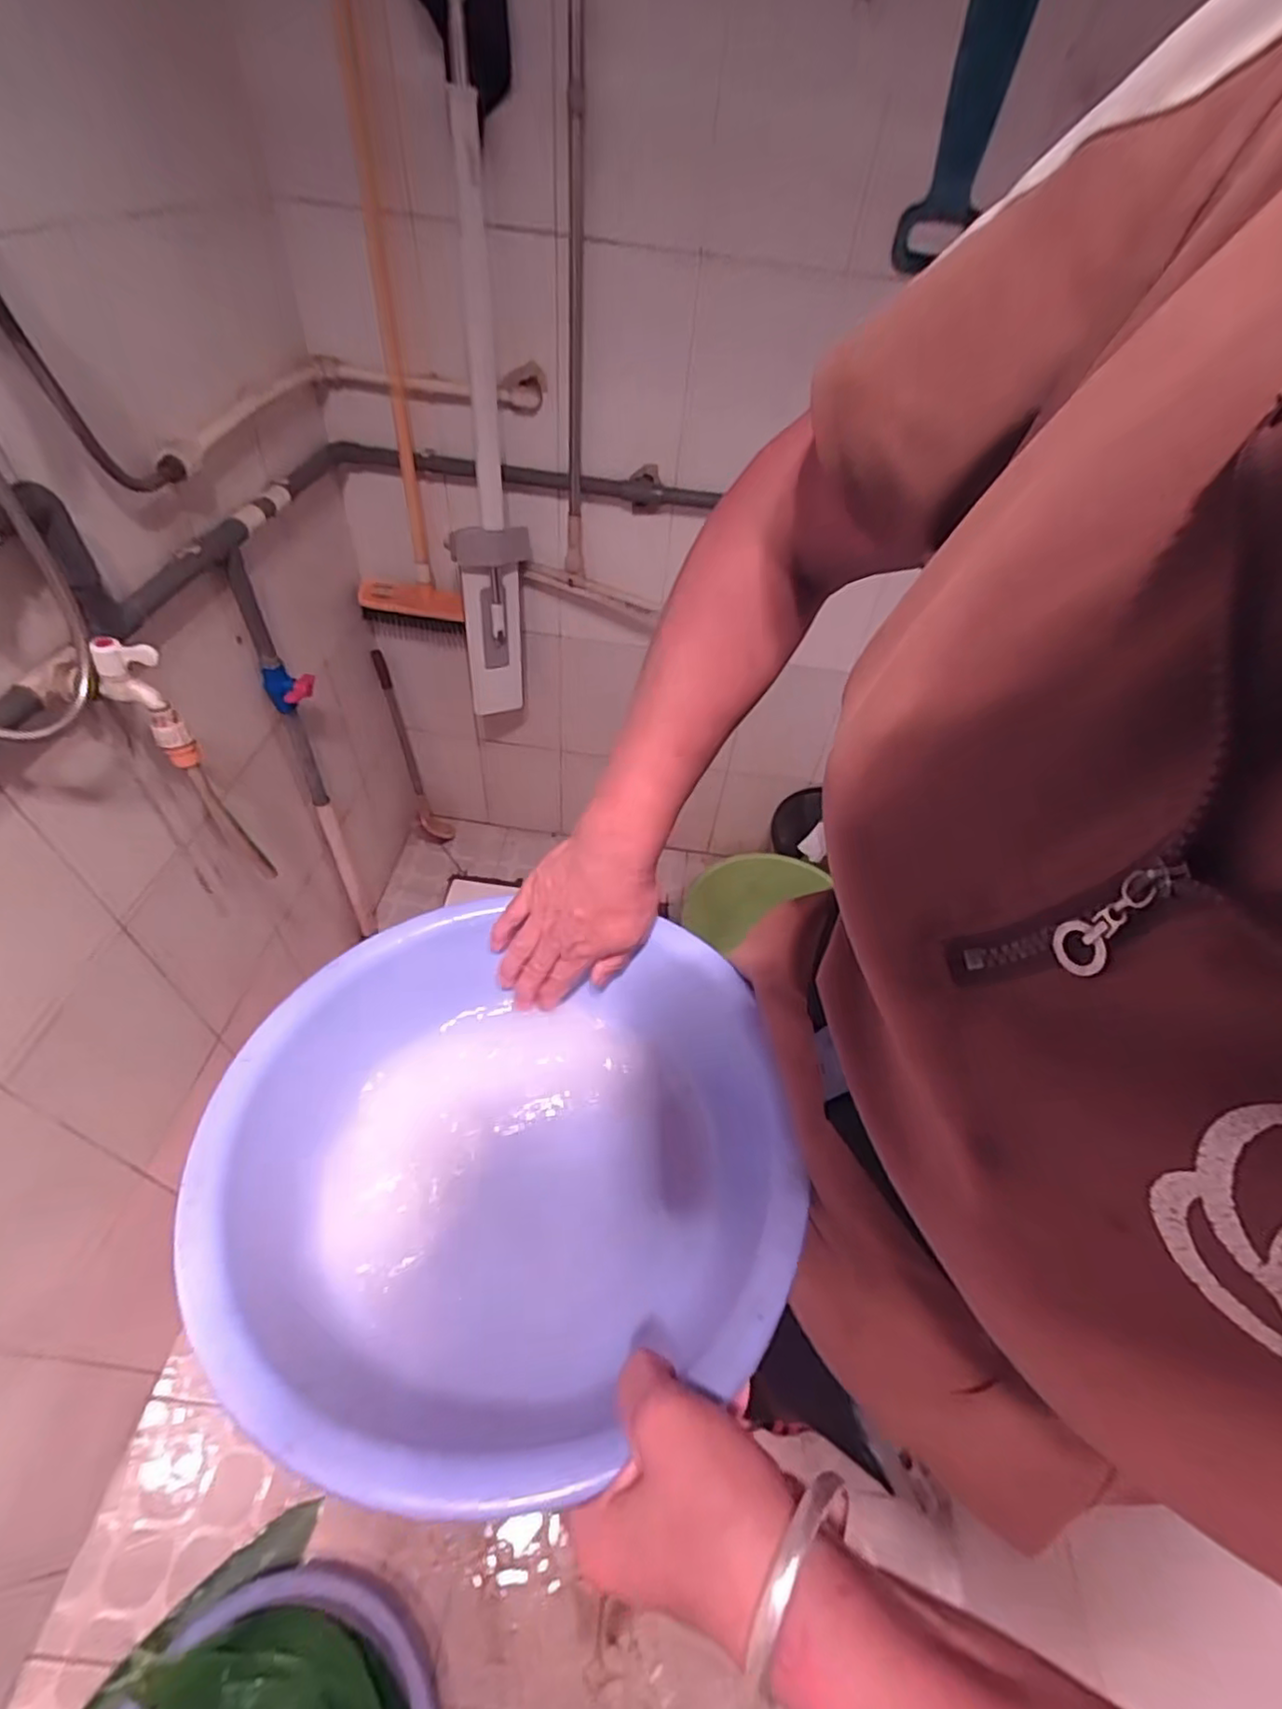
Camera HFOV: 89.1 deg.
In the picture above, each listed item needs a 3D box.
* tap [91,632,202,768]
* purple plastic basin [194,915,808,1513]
[{"bbox_3d":[-0.490,-0.146,0.649,0.054,0.136,0.029,15,49,7],"label":"tap"},{"bbox_3d":[-0.083,0.178,0.403,0.309,0.119,0.312,4,43,-3],"label":"purple plastic basin"}]

